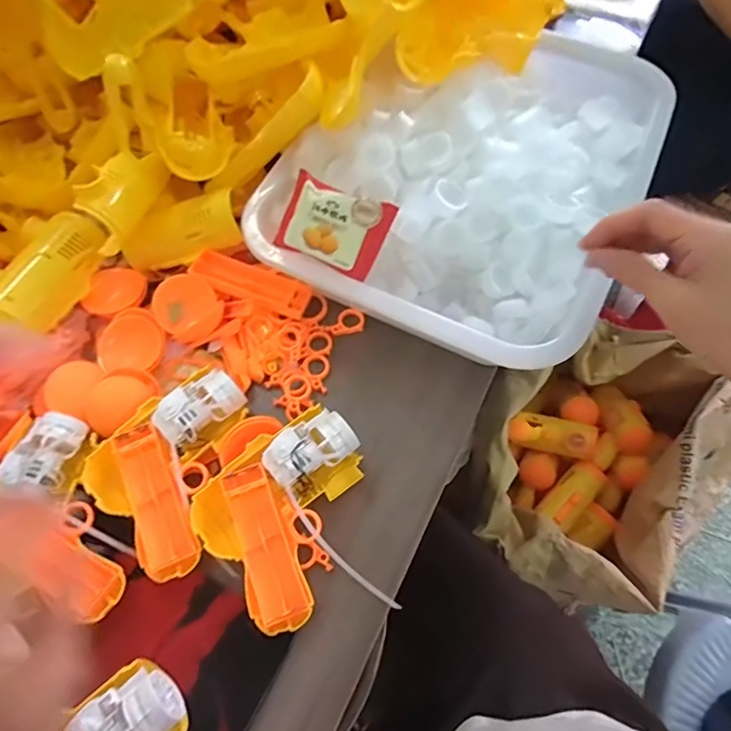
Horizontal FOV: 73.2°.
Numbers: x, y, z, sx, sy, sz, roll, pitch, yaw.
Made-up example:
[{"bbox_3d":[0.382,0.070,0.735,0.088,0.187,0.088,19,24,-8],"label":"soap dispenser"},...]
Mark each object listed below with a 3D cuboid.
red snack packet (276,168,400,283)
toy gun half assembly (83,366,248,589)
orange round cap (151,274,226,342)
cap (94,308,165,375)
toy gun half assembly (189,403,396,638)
[{"bbox_3d":[-0.025,-0.110,0.385,0.082,0.013,0.059,24,98,7],"label":"red snack packet"},{"bbox_3d":[-0.139,0.075,0.382,0.132,0.034,0.116,-42,70,-17],"label":"toy gun half assembly"},{"bbox_3d":[-0.160,-0.052,0.444,0.058,0.015,0.058,1,85,-8],"label":"orange round cap"},{"bbox_3d":[-0.209,-0.021,0.439,0.055,0.010,0.056,18,83,-6],"label":"cap"},{"bbox_3d":[-0.045,0.115,0.364,0.130,0.040,0.136,-37,69,-15],"label":"toy gun half assembly"}]

